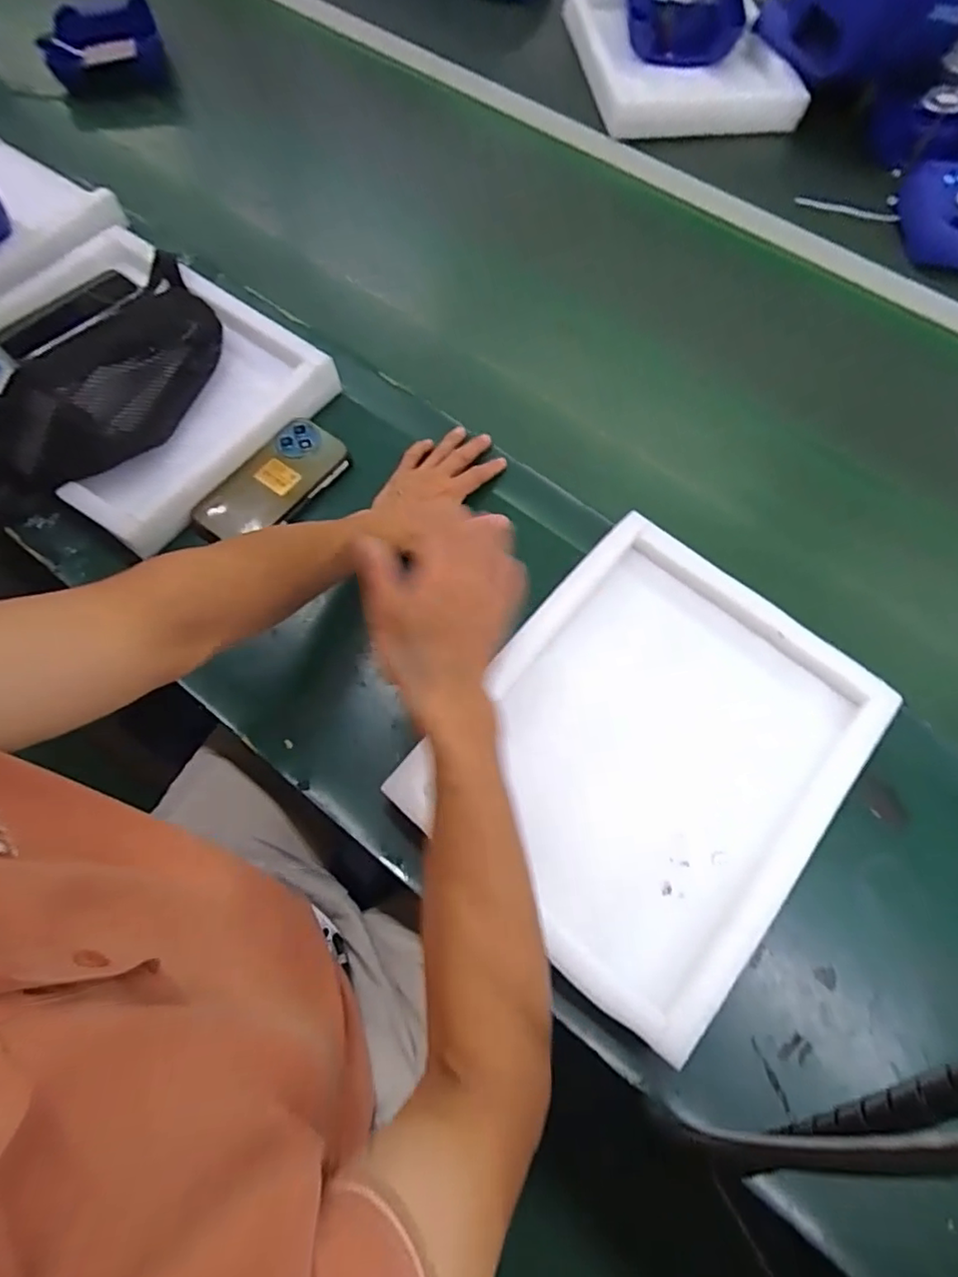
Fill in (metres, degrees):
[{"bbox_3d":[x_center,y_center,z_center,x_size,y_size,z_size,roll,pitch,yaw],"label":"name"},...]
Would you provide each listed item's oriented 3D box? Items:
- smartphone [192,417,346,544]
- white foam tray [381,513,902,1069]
[{"bbox_3d":[-0.208,-0.154,0.620,0.073,0.018,0.159,36,71,14],"label":"smartphone"},{"bbox_3d":[0.143,0.092,0.508,0.287,0.035,0.344,40,72,15],"label":"white foam tray"}]

